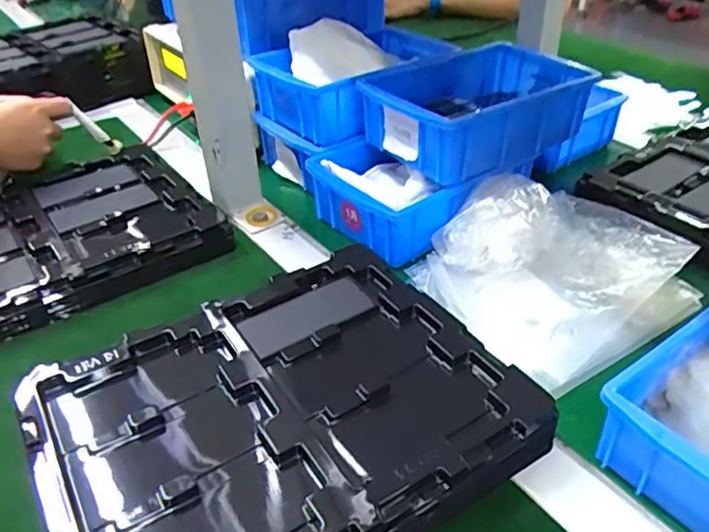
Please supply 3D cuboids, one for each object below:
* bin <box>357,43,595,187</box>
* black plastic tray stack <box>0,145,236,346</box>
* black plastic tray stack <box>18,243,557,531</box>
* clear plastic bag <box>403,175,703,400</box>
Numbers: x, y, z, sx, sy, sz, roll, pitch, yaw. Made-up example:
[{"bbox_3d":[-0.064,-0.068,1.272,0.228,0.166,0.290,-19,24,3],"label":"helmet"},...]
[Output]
[{"bbox_3d":[0.115,-0.152,0.579,0.196,0.061,0.128,-23,41,-25],"label":"bin"},{"bbox_3d":[-0.292,-0.027,0.580,0.283,0.037,0.224,-26,44,-27],"label":"black plastic tray stack"},{"bbox_3d":[-0.048,0.098,0.384,0.271,0.041,0.215,-24,43,-25],"label":"black plastic tray stack"},{"bbox_3d":[0.171,-0.009,0.502,0.220,0.066,0.178,-26,44,-26],"label":"clear plastic bag"}]

